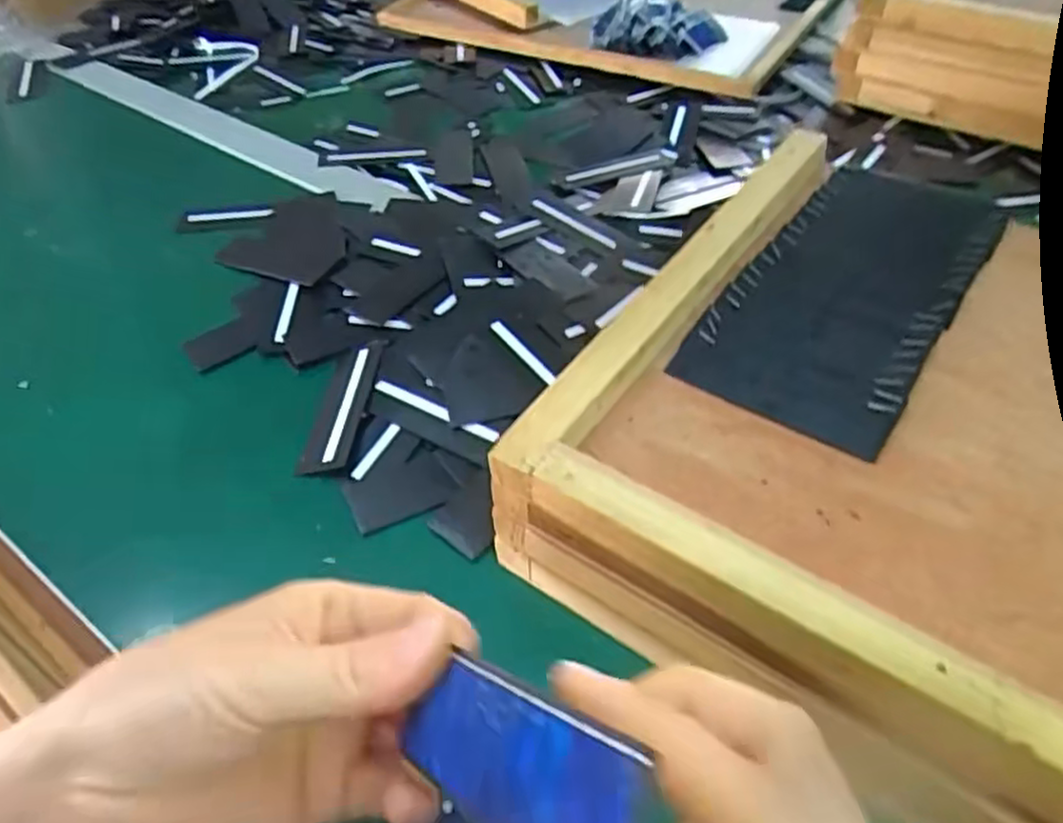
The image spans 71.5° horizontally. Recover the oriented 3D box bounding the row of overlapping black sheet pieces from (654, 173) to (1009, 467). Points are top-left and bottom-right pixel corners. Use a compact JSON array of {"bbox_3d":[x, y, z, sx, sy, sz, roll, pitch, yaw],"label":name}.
[{"bbox_3d":[0.155,-0.062,0.358,0.093,0.008,0.200,28,55,25],"label":"row of overlapping black sheet pieces"}]

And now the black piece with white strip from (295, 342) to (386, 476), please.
[{"bbox_3d":[-0.103,-0.005,0.407,0.025,0.008,0.096,3,45,6],"label":"black piece with white strip"}]

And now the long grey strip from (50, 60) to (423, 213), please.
[{"bbox_3d":[-0.283,-0.254,0.655,0.456,0.007,0.047,28,48,25],"label":"long grey strip"}]

